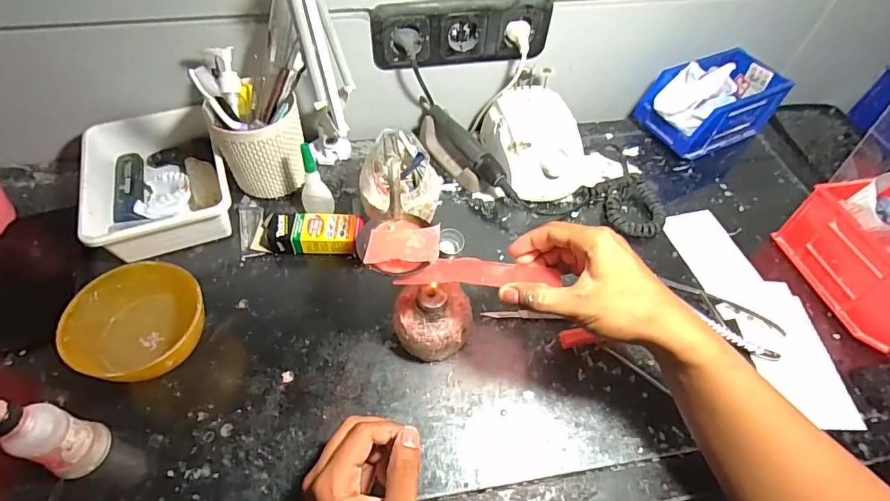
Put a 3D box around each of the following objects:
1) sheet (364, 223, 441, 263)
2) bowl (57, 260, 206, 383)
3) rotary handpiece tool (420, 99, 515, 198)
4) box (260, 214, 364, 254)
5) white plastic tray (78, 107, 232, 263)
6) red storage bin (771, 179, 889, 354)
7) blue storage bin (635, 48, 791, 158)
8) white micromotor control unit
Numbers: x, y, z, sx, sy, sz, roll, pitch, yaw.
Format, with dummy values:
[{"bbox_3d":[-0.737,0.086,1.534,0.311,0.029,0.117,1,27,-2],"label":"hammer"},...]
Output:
[{"bbox_3d":[-0.036,-0.006,0.407,0.064,0.012,0.042,0,54,-3],"label":"sheet"},{"bbox_3d":[-0.275,0.071,0.425,0.108,0.063,0.105,2,54,-2],"label":"bowl"},{"bbox_3d":[0.017,-0.128,0.601,0.037,0.056,0.204,-28,60,-22],"label":"rotary handpiece tool"},{"bbox_3d":[-0.152,-0.018,0.526,0.111,0.028,0.046,1,54,-3],"label":"box"},{"bbox_3d":[-0.329,-0.081,0.536,0.141,0.056,0.183,-19,57,-16],"label":"white plastic tray"},{"bbox_3d":[0.466,0.015,0.494,0.091,0.095,0.174,-9,55,-10],"label":"red storage bin"},{"bbox_3d":[0.367,-0.204,0.652,0.182,0.093,0.101,-19,57,-16],"label":"blue storage bin"},{"bbox_3d":[0.118,-0.134,0.595,0.115,0.076,0.140,-11,55,-12],"label":"white micromotor control unit"}]

